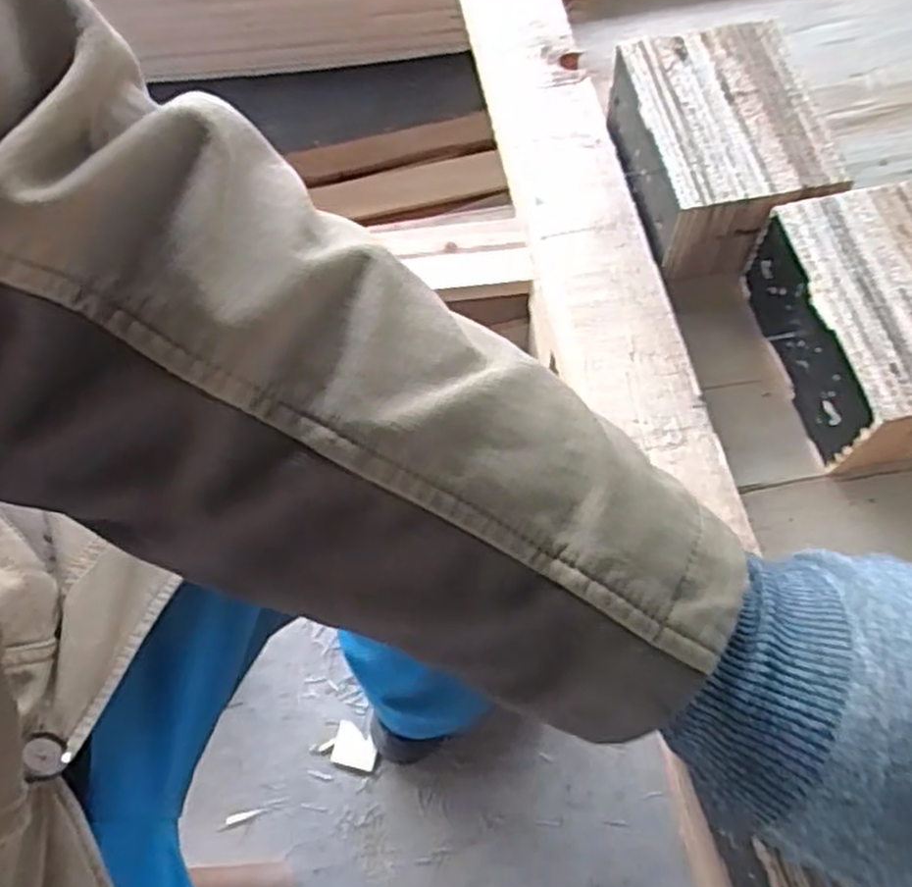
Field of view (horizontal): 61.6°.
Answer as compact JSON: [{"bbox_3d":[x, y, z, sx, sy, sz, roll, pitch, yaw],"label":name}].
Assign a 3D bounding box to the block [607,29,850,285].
[{"bbox_3d":[0.142,-0.162,0.424,0.093,0.057,0.127,-11,66,-3],"label":"block"}]

